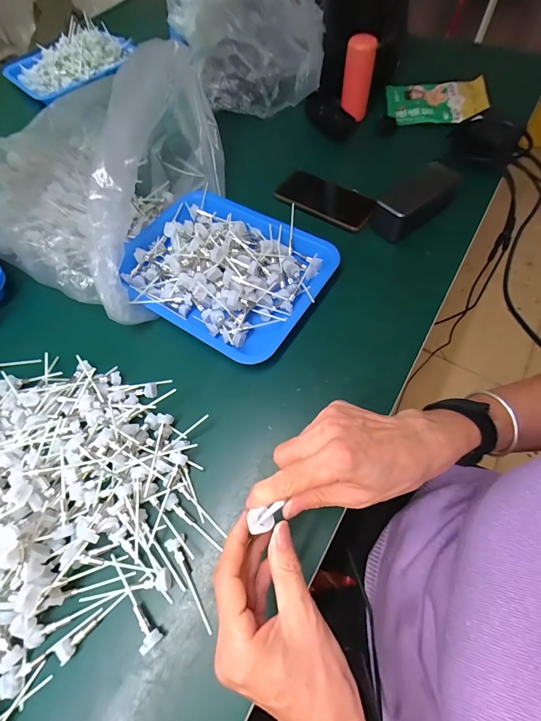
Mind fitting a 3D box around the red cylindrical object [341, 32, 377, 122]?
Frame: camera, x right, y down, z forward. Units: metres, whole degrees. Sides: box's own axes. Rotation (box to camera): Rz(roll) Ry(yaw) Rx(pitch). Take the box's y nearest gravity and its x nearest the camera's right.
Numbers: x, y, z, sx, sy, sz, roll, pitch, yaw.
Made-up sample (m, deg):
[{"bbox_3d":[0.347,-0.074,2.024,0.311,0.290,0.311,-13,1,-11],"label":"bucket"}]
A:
[{"bbox_3d":[0.154,-0.495,0.591,0.053,0.118,0.060,8,63,7],"label":"red cylindrical object"}]

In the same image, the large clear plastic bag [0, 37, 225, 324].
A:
[{"bbox_3d":[-0.281,-0.298,0.468,0.391,0.147,0.369,21,66,14],"label":"large clear plastic bag"}]

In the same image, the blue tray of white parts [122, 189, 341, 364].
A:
[{"bbox_3d":[-0.072,-0.138,0.459,0.286,0.051,0.223,30,67,17],"label":"blue tray of white parts"}]

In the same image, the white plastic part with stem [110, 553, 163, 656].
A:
[{"bbox_3d":[-0.129,0.220,0.304,0.017,0.015,0.085,-39,67,-17],"label":"white plastic part with stem"}]

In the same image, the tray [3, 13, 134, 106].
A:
[{"bbox_3d":[-0.461,-0.701,0.762,0.271,0.064,0.188,-33,65,-14],"label":"tray"}]

